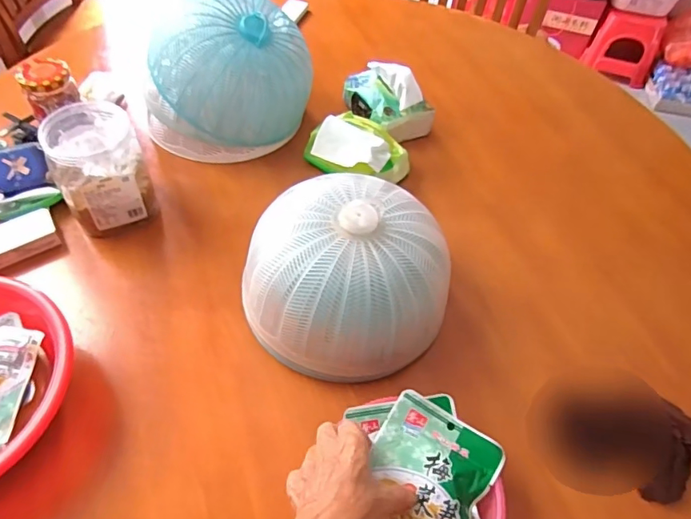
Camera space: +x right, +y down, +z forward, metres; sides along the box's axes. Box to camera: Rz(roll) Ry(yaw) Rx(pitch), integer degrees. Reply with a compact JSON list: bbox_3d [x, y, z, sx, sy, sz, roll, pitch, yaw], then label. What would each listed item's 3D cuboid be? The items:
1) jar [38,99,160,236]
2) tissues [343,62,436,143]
[{"bbox_3d":[-0.314,-0.117,0.647,0.106,0.122,0.112,3,53,-4],"label":"jar"},{"bbox_3d":[0.066,-0.269,0.822,0.097,0.076,0.145,-23,59,-21],"label":"tissues"}]

